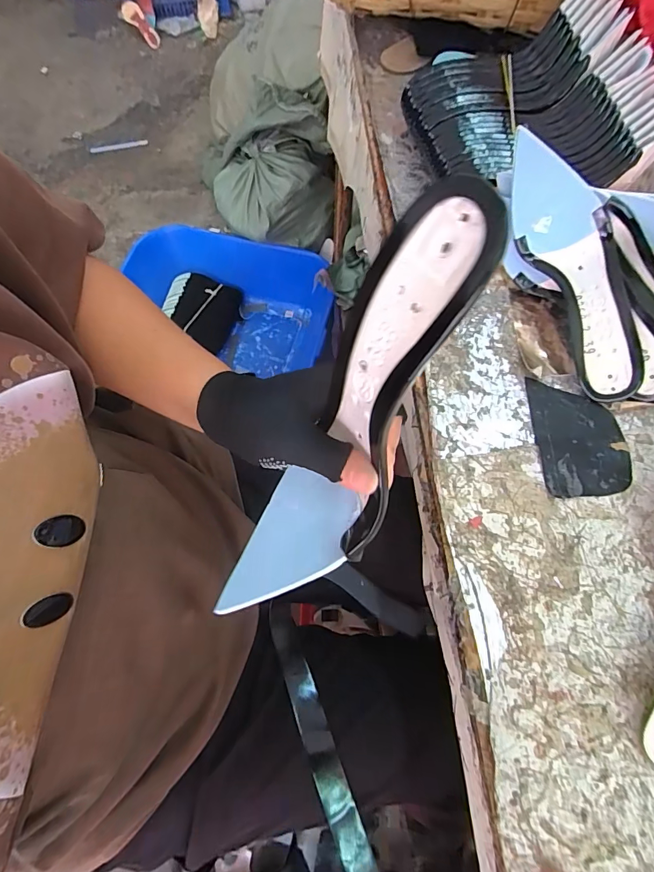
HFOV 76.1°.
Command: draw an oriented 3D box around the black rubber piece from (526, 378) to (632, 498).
[{"bbox_3d":[0.224,0.000,0.374,0.075,0.004,0.107,-5,70,-1],"label":"black rubber piece"}]

